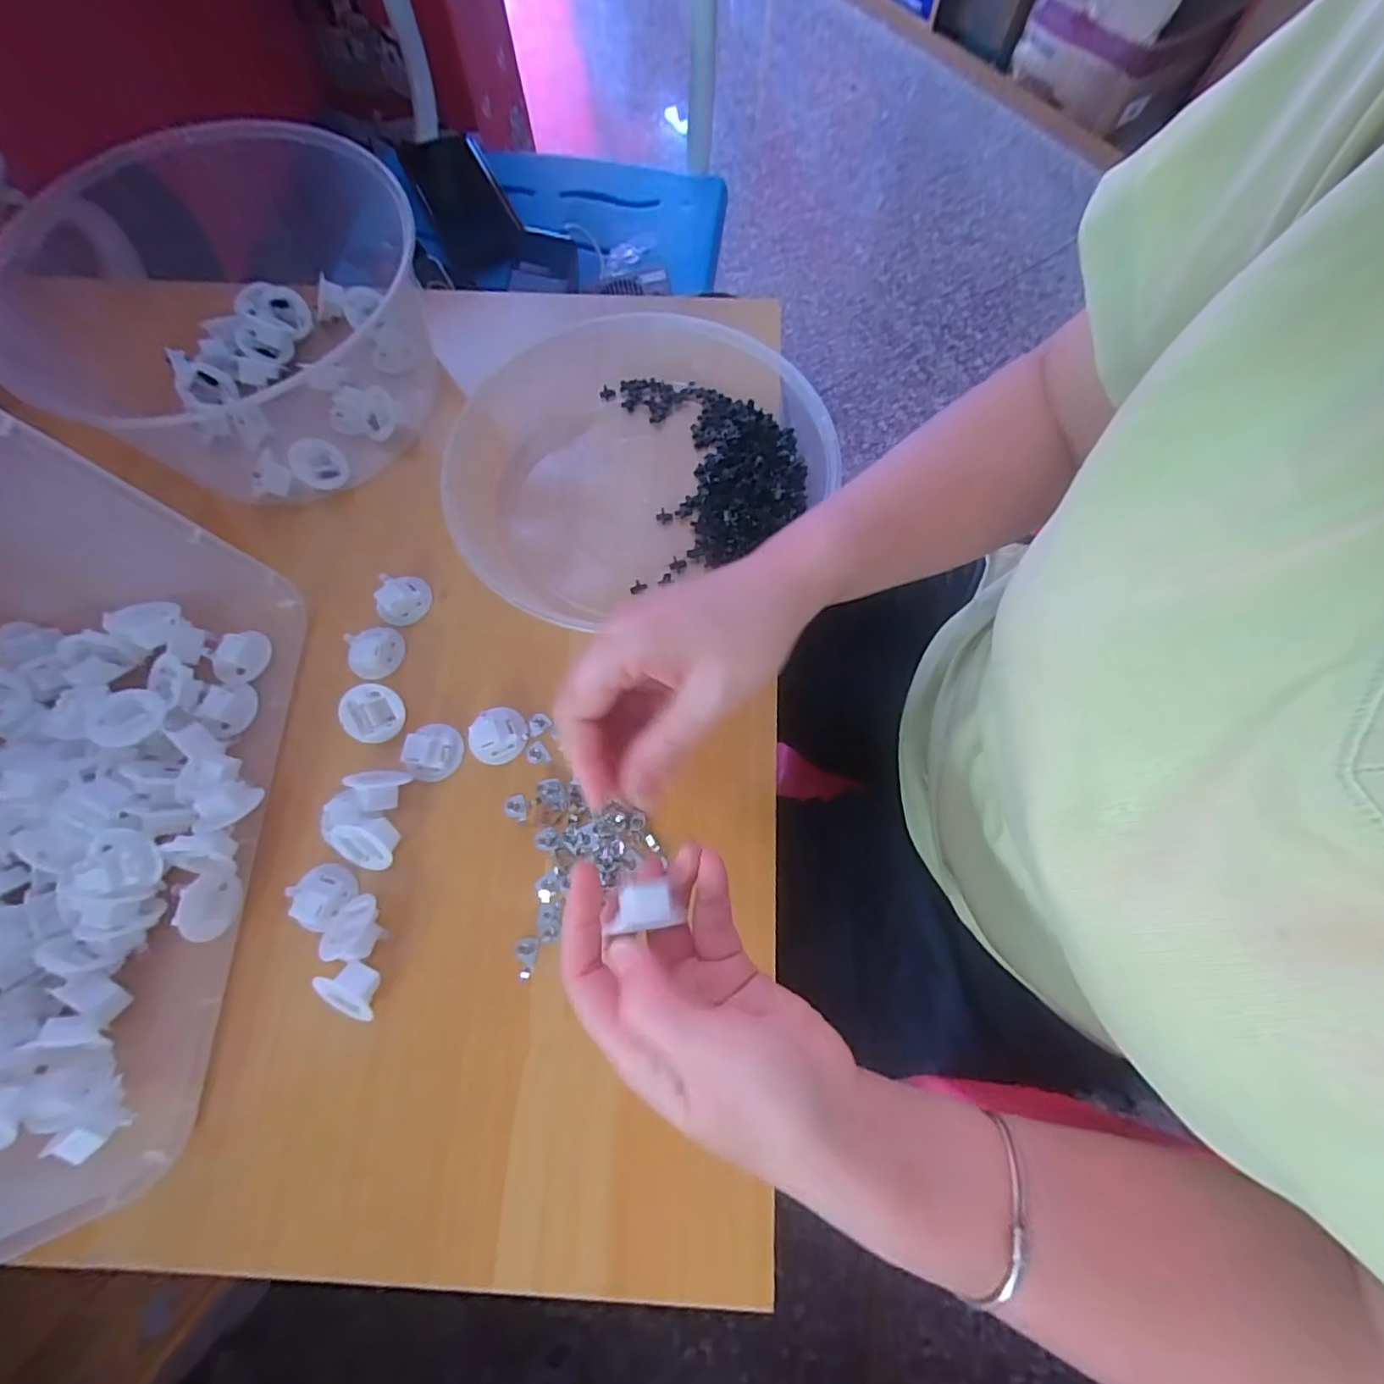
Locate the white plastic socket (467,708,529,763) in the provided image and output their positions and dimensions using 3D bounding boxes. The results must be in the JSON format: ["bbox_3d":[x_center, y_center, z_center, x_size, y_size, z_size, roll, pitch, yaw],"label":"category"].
[{"bbox_3d":[-0.108,0.024,0.332,0.027,0.015,0.032,35,75,10],"label":"white plastic socket"}]

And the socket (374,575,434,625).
[{"bbox_3d":[-0.177,-0.059,0.364,0.028,0.016,0.030,-8,72,-3],"label":"socket"}]

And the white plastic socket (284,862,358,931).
[{"bbox_3d":[-0.195,0.106,0.310,0.027,0.018,0.029,0,72,-1],"label":"white plastic socket"}]

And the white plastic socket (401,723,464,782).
[{"bbox_3d":[-0.145,0.033,0.331,0.028,0.015,0.032,21,73,6],"label":"white plastic socket"}]

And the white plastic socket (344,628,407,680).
[{"bbox_3d":[-0.189,-0.025,0.353,0.028,0.019,0.029,-12,72,-4],"label":"white plastic socket"}]

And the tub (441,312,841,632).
[{"bbox_3d":[-0.049,-0.151,0.376,0.219,0.057,0.202,0,72,-1],"label":"tub"}]

